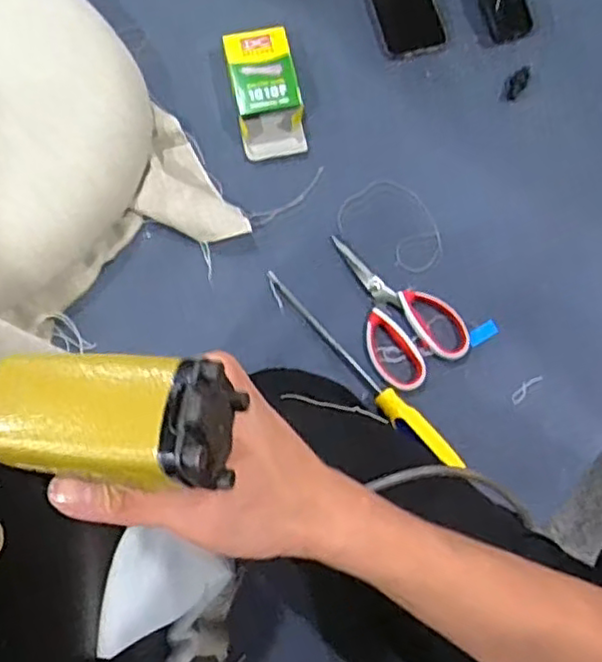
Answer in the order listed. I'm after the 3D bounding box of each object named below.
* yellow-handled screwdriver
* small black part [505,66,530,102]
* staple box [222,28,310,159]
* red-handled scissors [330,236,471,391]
[{"bbox_3d":[0.060,0.041,0.721,0.028,0.039,0.284,-42,80,-11],"label":"yellow-handled screwdriver"},{"bbox_3d":[0.266,-0.306,0.834,0.021,0.006,0.056,31,77,6],"label":"small black part"},{"bbox_3d":[-0.042,-0.289,0.809,0.075,0.029,0.157,-11,75,-3],"label":"staple box"},{"bbox_3d":[0.098,-0.033,0.750,0.105,0.014,0.186,-32,77,-9],"label":"red-handled scissors"}]

